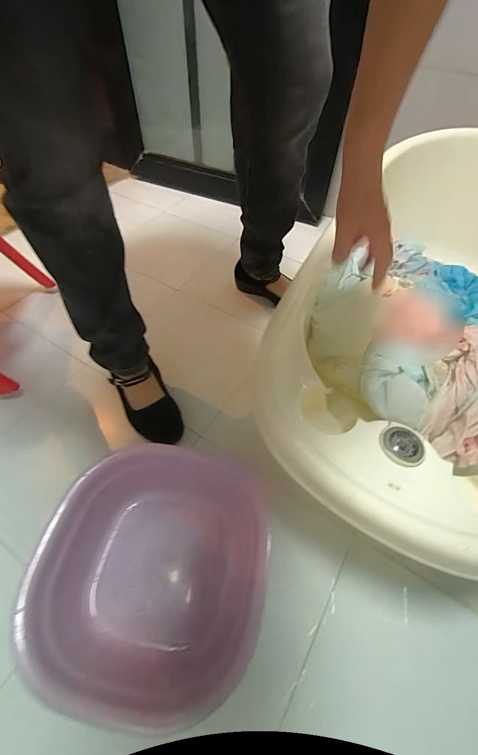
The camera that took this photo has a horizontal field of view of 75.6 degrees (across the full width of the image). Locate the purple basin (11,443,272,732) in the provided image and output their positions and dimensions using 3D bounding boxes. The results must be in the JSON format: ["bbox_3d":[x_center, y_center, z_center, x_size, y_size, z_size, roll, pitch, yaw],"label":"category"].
[{"bbox_3d":[-0.102,0.233,0.418,0.262,0.101,0.269,4,54,3],"label":"purple basin"}]

